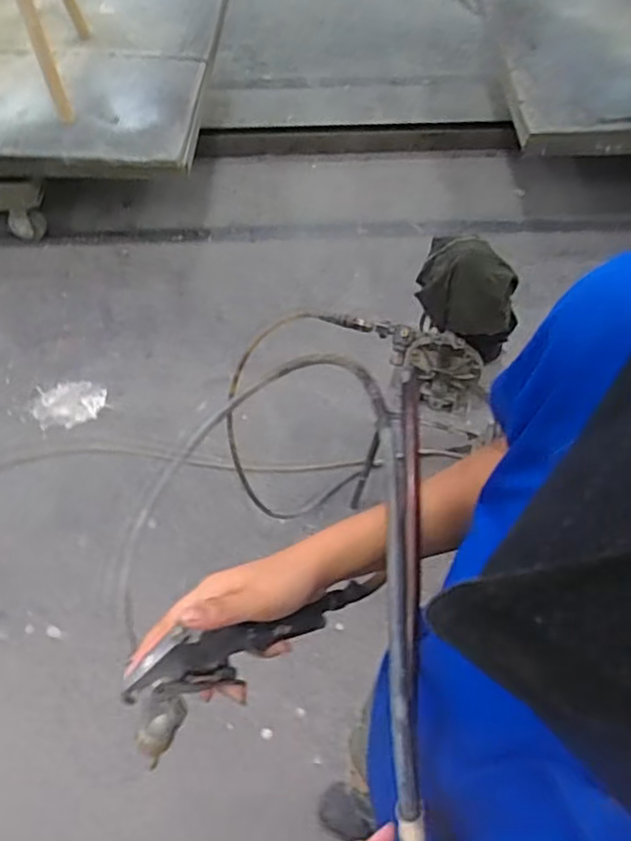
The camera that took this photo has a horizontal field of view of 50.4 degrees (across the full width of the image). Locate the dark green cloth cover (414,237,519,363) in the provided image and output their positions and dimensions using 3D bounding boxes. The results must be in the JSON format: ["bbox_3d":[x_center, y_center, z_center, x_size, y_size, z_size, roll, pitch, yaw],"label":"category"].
[{"bbox_3d":[0.270,-0.224,1.184,0.180,0.163,0.096,26,61,18],"label":"dark green cloth cover"}]

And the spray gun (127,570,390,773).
[{"bbox_3d":[-0.040,0.176,0.521,0.217,0.090,0.046,-17,57,-32],"label":"spray gun"}]

